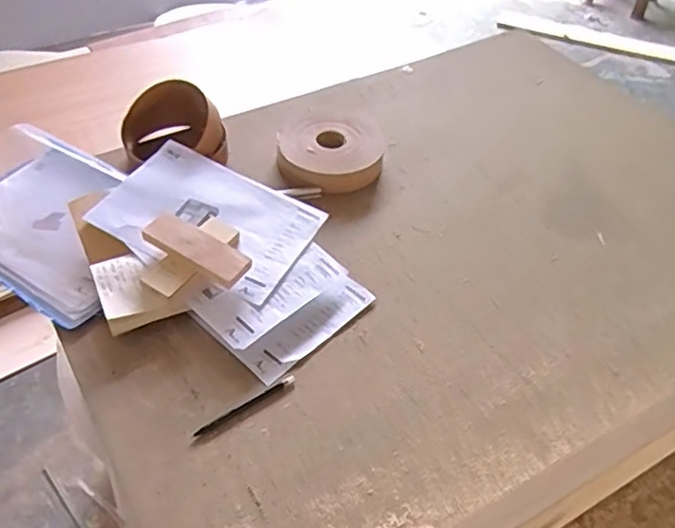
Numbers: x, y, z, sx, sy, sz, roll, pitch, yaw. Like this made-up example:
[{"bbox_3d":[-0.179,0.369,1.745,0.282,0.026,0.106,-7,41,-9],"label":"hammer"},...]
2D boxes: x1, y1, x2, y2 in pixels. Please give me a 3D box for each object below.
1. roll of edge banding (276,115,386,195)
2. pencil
[{"bbox_3d":[-0.006,-0.197,1.045,0.173,0.038,0.182,3,46,-3],"label":"roll of edge banding"},{"bbox_3d":[-0.108,0.170,0.724,0.136,0.004,0.009,-28,54,-28],"label":"pencil"}]

